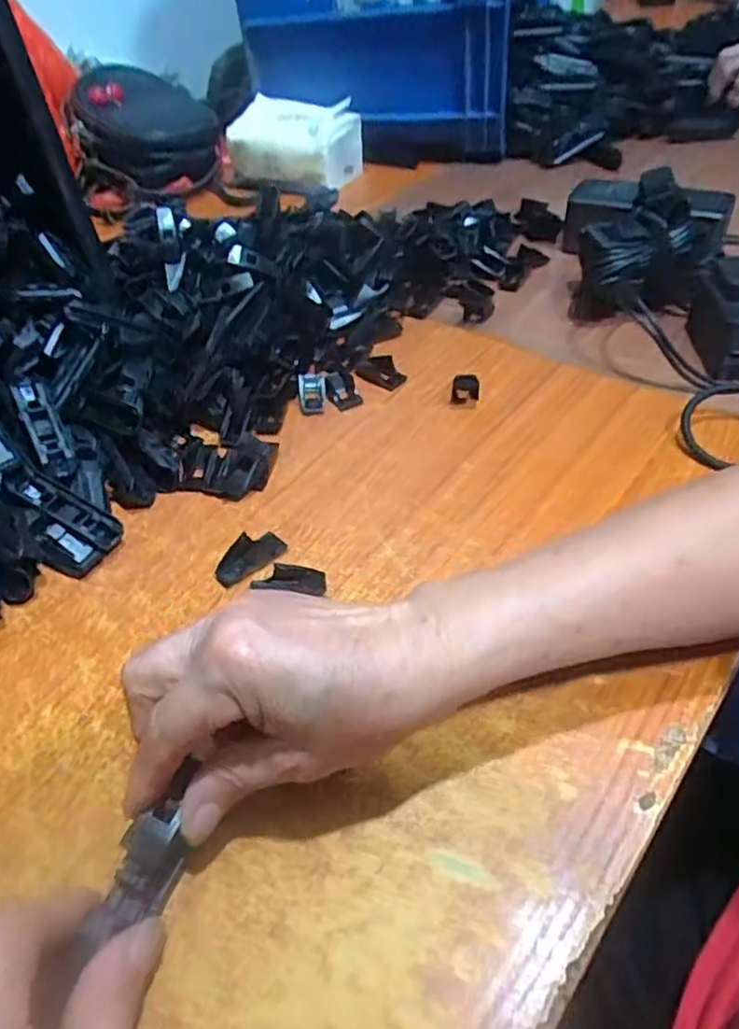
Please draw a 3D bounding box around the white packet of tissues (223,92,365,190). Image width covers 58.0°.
[{"bbox_3d":[-0.094,-0.436,0.790,0.147,0.071,0.077,13,49,19],"label":"white packet of tissues"}]

